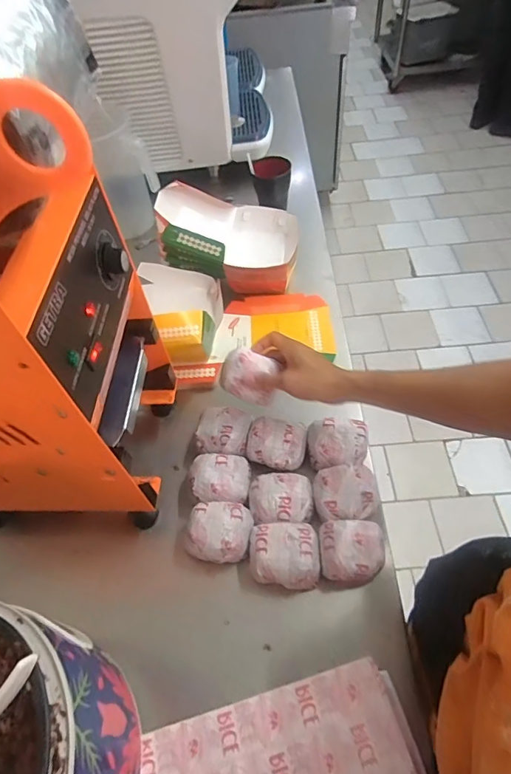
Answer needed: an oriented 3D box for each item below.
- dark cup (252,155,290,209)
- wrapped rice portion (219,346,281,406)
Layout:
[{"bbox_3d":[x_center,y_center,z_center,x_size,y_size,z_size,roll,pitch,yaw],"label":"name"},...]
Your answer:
[{"bbox_3d":[0.035,-0.417,0.933,0.072,0.080,0.061,6,55,10],"label":"dark cup"},{"bbox_3d":[-0.009,-0.014,0.602,0.075,0.044,0.053,15,57,15],"label":"wrapped rice portion"}]

